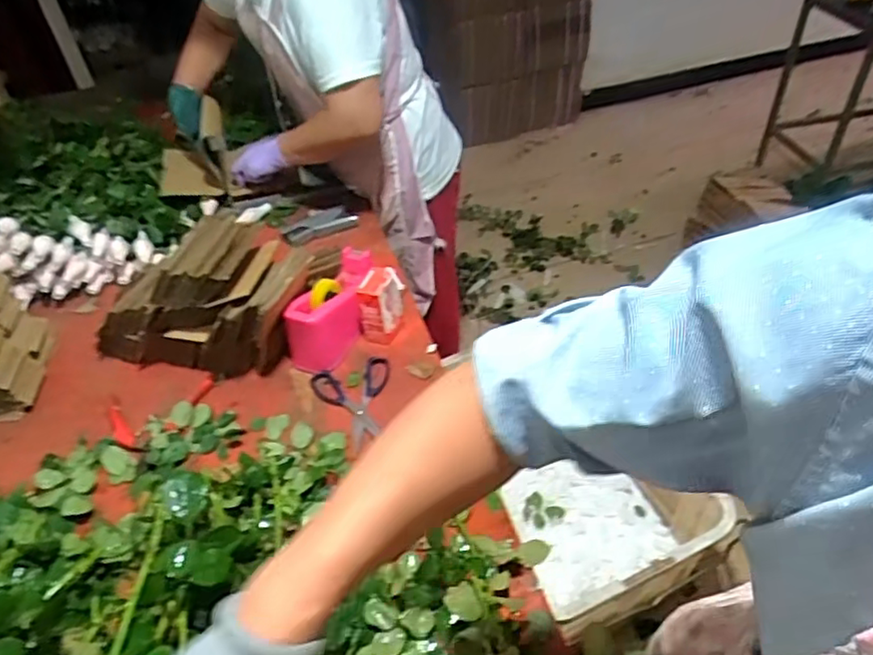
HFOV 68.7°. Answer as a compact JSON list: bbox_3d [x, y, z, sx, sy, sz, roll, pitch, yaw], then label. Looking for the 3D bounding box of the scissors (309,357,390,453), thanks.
[{"bbox_3d":[-0.108,0.101,0.966,0.123,0.020,0.178,-27,47,-21],"label":"scissors"}]

